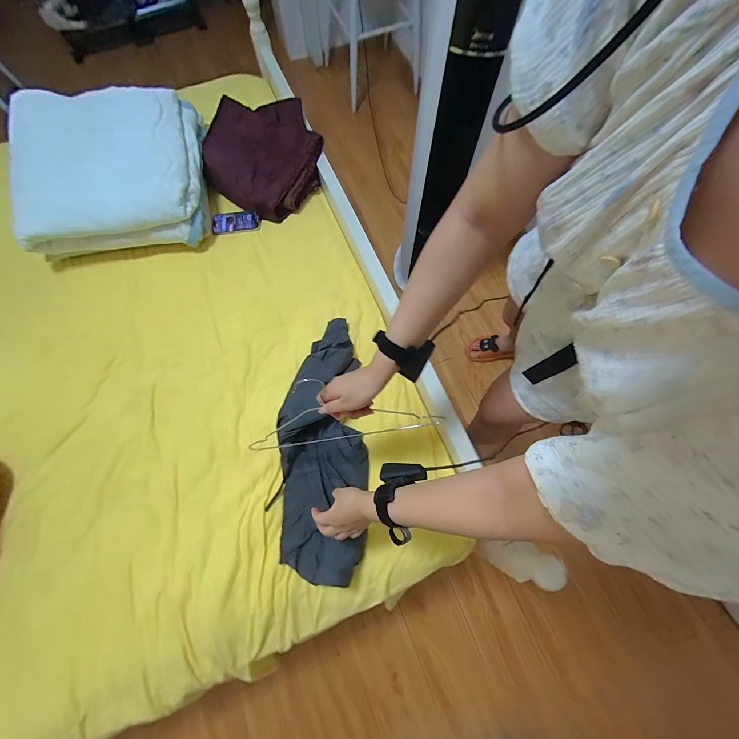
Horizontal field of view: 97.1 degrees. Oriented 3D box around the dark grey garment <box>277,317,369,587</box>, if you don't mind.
[{"bbox_3d":[-0.102,0.152,0.758,0.194,0.080,0.587,0,74,2],"label":"dark grey garment"}]

